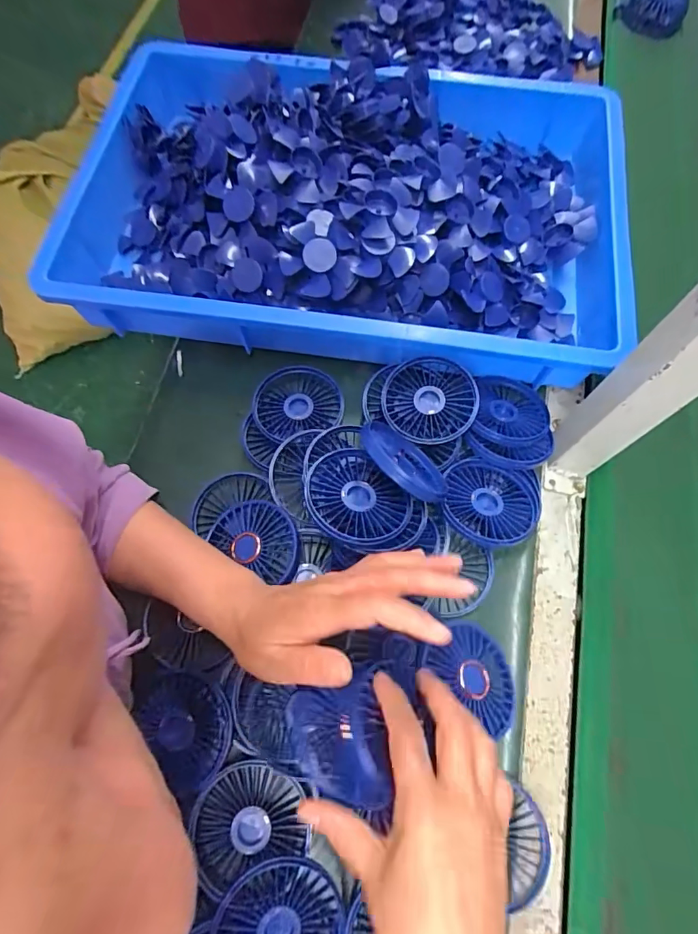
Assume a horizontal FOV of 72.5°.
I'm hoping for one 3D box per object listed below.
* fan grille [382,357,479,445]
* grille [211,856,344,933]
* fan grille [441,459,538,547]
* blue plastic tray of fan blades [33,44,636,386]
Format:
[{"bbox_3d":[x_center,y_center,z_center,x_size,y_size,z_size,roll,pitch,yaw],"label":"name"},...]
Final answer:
[{"bbox_3d":[0.078,-0.063,0.463,0.086,0.026,0.086,8,70,1],"label":"fan grille"},{"bbox_3d":[-0.051,0.319,0.332,0.089,0.025,0.075,-17,71,-8],"label":"grille"},{"bbox_3d":[0.126,0.033,0.430,0.082,0.017,0.084,1,55,-2],"label":"fan grille"},{"bbox_3d":[-0.022,-0.290,0.529,0.587,0.129,0.371,9,70,1],"label":"blue plastic tray of fan blades"}]

